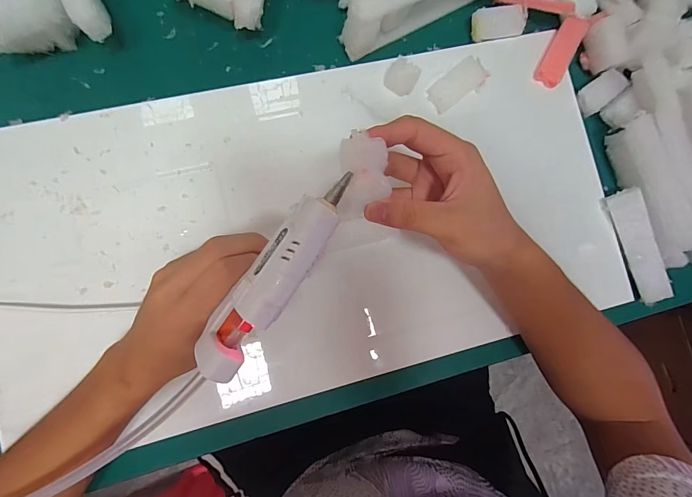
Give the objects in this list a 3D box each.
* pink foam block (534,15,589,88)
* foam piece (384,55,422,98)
[{"bbox_3d":[0.229,-0.209,0.367,0.028,0.011,0.081,32,83,-3],"label":"pink foam block"},{"bbox_3d":[0.055,-0.169,0.341,0.030,0.021,0.025,26,84,-4],"label":"foam piece"}]

